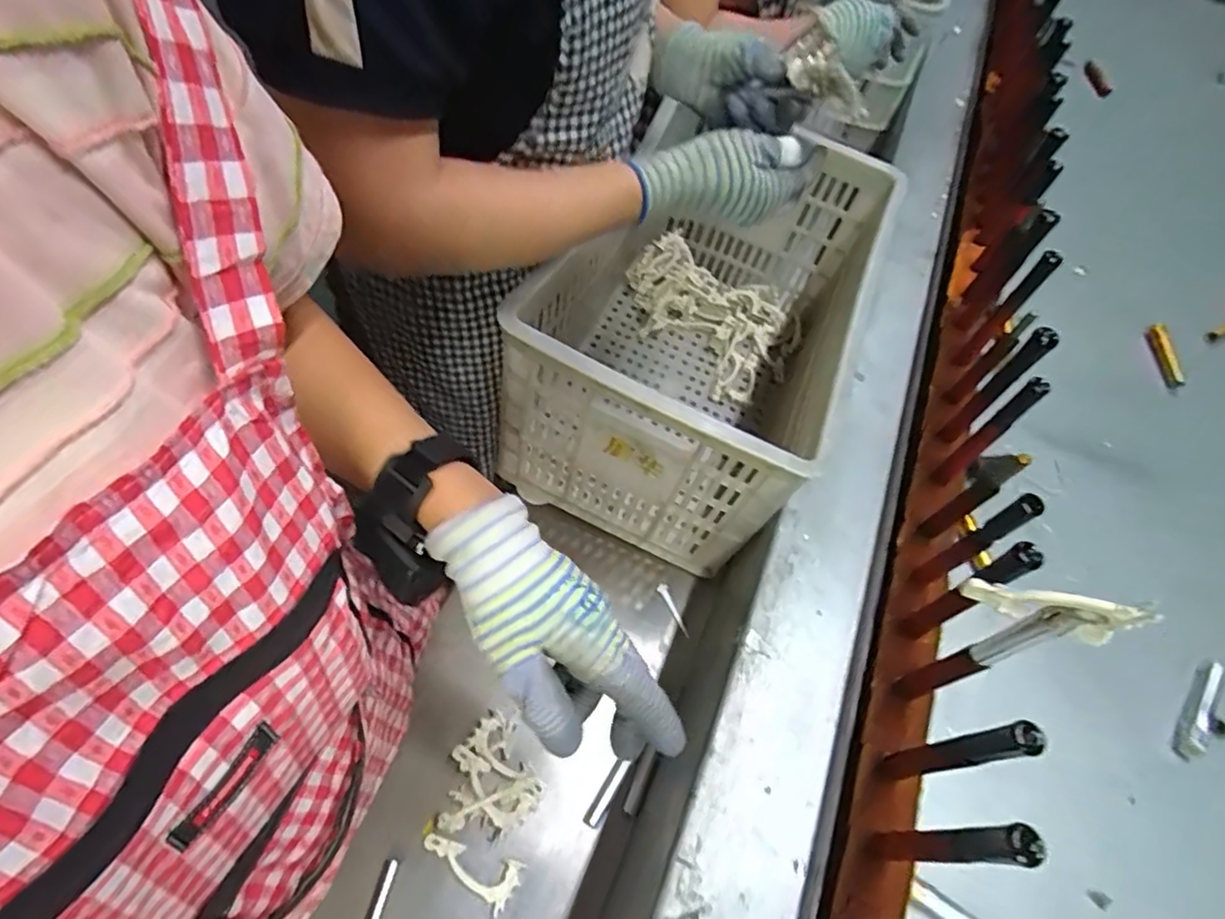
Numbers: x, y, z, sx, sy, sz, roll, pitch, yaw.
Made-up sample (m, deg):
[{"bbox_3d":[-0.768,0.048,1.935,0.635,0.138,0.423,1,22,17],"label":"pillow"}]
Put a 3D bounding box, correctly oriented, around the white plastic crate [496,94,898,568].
[{"bbox_3d":[0.105,-0.159,0.759,0.335,0.275,0.495,22,57,9],"label":"white plastic crate"}]

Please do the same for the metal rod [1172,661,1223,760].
[{"bbox_3d":[0.470,0.199,0.503,0.016,0.014,0.091,36,60,18],"label":"metal rod"}]

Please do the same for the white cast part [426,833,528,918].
[{"bbox_3d":[-0.122,0.351,0.551,0.086,0.013,0.039,29,58,13],"label":"white cast part"}]

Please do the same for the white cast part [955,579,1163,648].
[{"bbox_3d":[0.227,0.077,0.326,0.084,0.047,0.009,15,56,5],"label":"white cast part"}]

